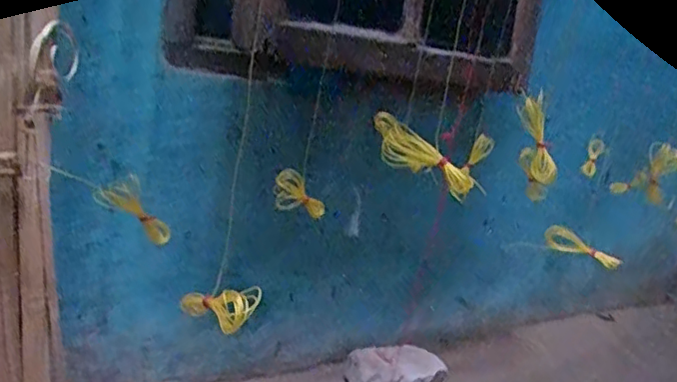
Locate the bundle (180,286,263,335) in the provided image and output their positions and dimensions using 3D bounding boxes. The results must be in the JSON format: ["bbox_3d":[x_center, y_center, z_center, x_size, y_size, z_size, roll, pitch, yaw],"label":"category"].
[{"bbox_3d":[-0.092,0.091,0.469,0.093,0.032,0.021,-6,1,45],"label":"bundle"}]

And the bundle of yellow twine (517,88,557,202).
[{"bbox_3d":[0.213,-0.048,0.643,0.035,0.111,0.027,0,-7,-25],"label":"bundle of yellow twine"}]

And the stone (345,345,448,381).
[{"bbox_3d":[0.124,0.384,1.228,0.209,0.108,0.115,9,14,-3],"label":"stone"}]

